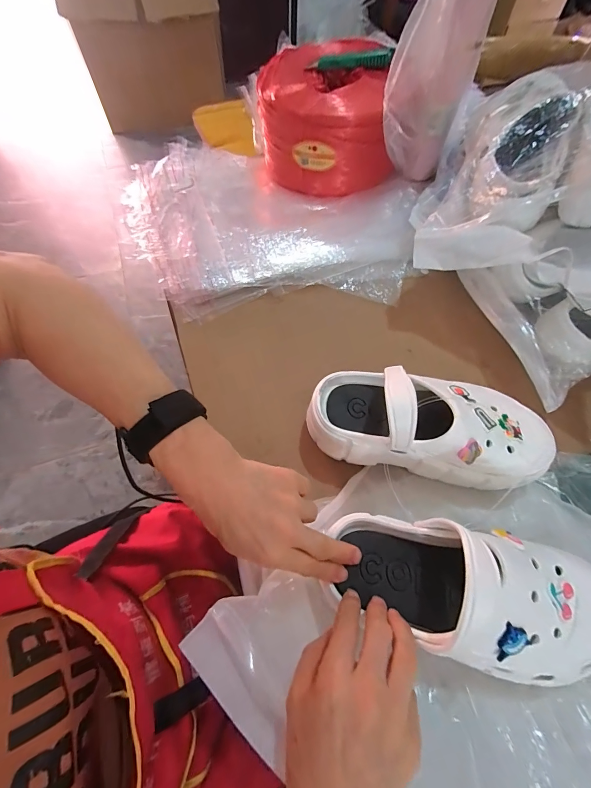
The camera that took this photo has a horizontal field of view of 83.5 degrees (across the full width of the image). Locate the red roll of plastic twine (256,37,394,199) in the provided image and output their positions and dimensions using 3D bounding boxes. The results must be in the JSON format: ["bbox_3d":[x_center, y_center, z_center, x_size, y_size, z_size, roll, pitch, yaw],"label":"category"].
[{"bbox_3d":[0.046,-0.485,0.592,0.210,0.130,0.225,-12,64,-7],"label":"red roll of plastic twine"}]

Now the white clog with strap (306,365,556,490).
[{"bbox_3d":[0.136,0.029,0.343,0.228,0.125,0.097,5,63,1],"label":"white clog with strap"}]

